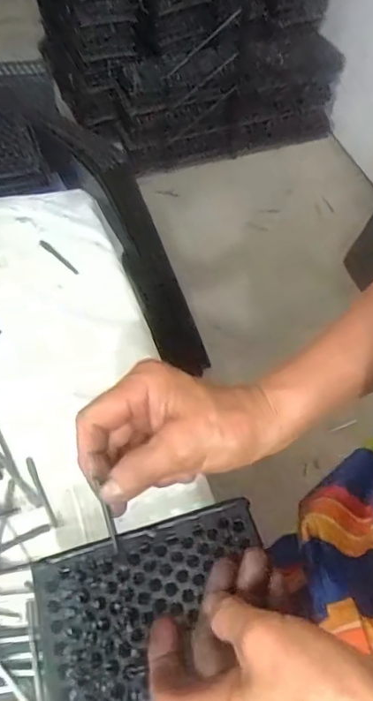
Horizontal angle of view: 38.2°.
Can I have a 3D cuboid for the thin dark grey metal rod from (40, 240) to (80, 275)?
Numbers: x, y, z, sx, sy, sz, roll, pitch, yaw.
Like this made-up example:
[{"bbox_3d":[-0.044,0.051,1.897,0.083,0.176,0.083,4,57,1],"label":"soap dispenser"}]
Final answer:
[{"bbox_3d":[-0.145,-0.107,0.606,0.008,0.005,0.072,-36,62,-26],"label":"thin dark grey metal rod"}]

